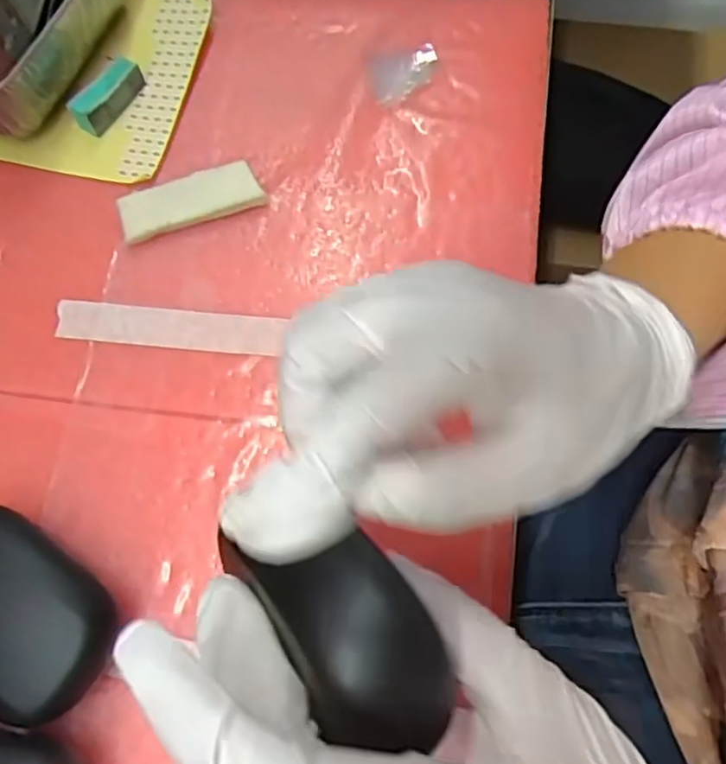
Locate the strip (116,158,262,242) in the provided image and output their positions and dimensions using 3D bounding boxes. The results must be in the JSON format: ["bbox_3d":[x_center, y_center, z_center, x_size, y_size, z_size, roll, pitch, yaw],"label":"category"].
[{"bbox_3d":[-0.085,-0.089,0.323,0.068,0.012,0.023,-19,71,-4],"label":"strip"}]

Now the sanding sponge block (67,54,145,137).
[{"bbox_3d":[-0.131,-0.147,0.338,0.015,0.018,0.041,38,77,14],"label":"sanding sponge block"}]

